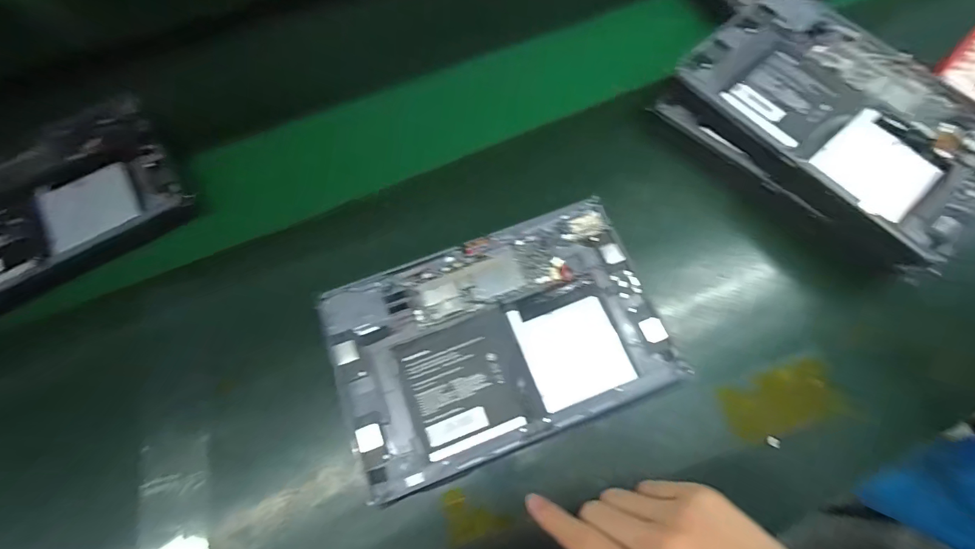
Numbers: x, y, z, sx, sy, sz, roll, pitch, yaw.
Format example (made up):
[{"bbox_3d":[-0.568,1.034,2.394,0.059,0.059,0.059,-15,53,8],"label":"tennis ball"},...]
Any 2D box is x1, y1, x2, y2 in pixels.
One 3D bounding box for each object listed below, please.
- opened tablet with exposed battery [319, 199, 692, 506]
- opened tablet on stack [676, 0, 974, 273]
[{"bbox_3d":[0.010,0.051,0.349,0.251,0.025,0.164,-21,69,-7],"label":"opened tablet with exposed battery"},{"bbox_3d":[0.311,-0.143,0.374,0.168,0.023,0.255,-38,71,-13],"label":"opened tablet on stack"}]

